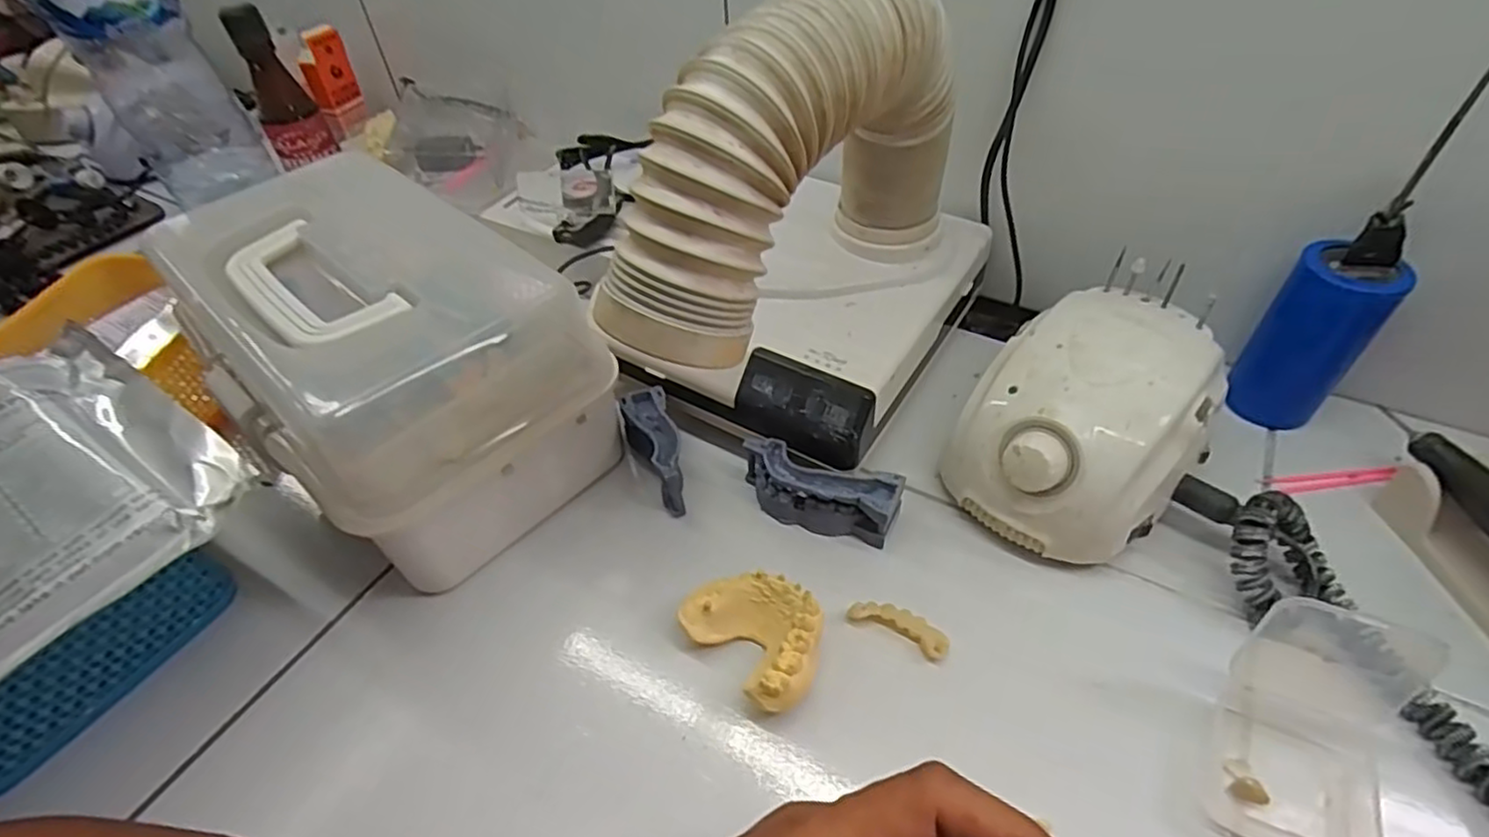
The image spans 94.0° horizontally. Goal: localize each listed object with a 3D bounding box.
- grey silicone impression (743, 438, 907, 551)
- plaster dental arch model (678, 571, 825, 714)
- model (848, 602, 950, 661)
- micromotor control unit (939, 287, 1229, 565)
[{"bbox_3d":[0.041,0.041,0.382,0.086,0.031,0.029,16,49,17],"label":"grey silicone impression"},{"bbox_3d":[0.008,0.103,0.333,0.051,0.029,0.067,-35,54,-27],"label":"plaster dental arch model"},{"bbox_3d":[0.076,0.102,0.340,0.048,0.010,0.013,21,51,21],"label":"model"},{"bbox_3d":[0.184,0.004,0.373,0.137,0.082,0.104,-34,53,-26],"label":"micromotor control unit"}]

